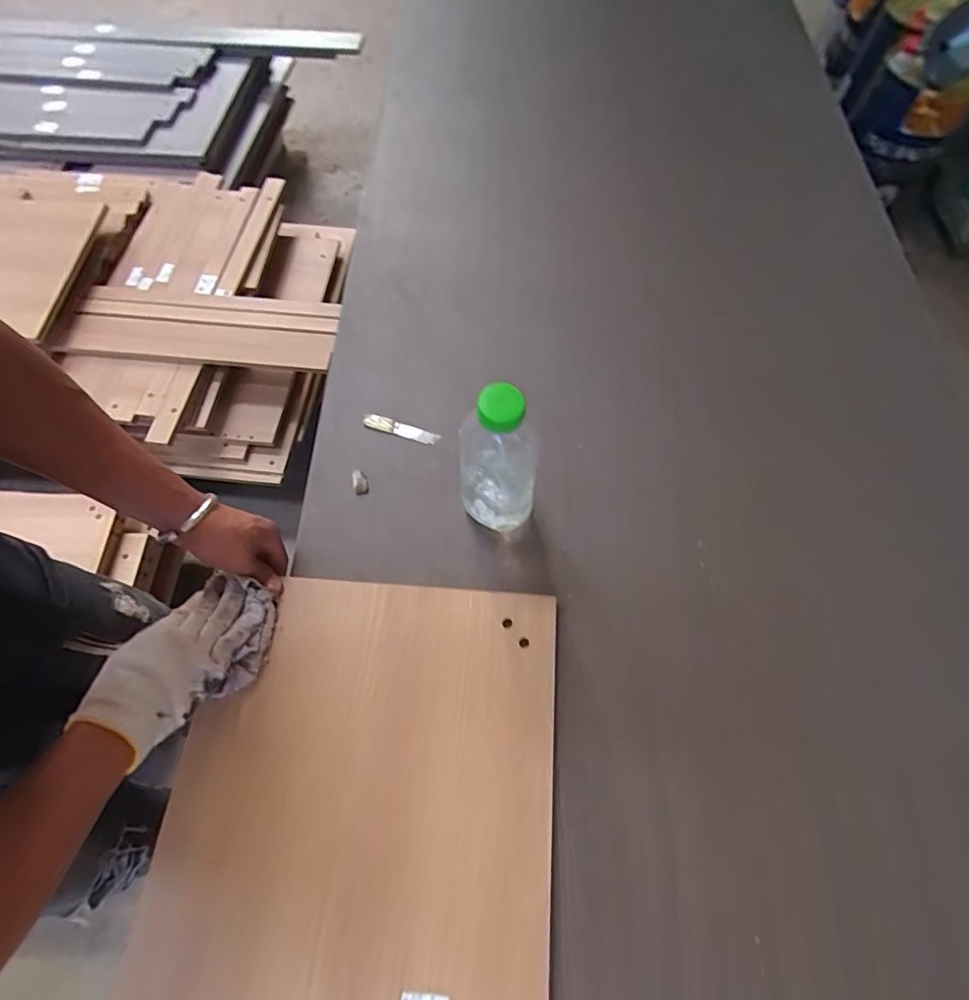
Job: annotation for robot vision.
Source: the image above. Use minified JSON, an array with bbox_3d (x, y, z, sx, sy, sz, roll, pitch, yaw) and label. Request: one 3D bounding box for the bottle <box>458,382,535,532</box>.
[{"bbox_3d":[0.015,-0.038,0.510,0.074,0.226,0.067,11,66,6],"label":"bottle"}]

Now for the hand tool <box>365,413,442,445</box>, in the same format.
[{"bbox_3d":[-0.110,-0.092,0.646,0.104,0.005,0.021,20,67,10],"label":"hand tool"}]

